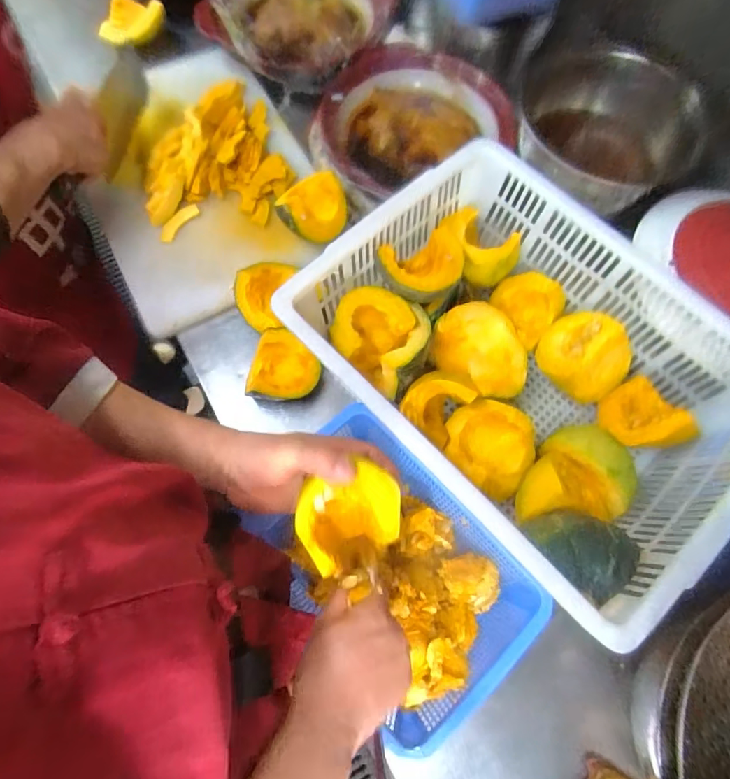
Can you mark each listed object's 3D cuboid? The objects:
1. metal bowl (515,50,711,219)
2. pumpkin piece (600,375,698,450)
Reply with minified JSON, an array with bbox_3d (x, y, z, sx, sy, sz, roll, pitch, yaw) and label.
[{"bbox_3d":[0.361,-0.366,0.764,0.263,0.156,0.275,1,70,-2],"label":"metal bowl"},{"bbox_3d":[0.367,0.044,0.621,0.077,0.055,0.114,-51,49,20],"label":"pumpkin piece"}]

